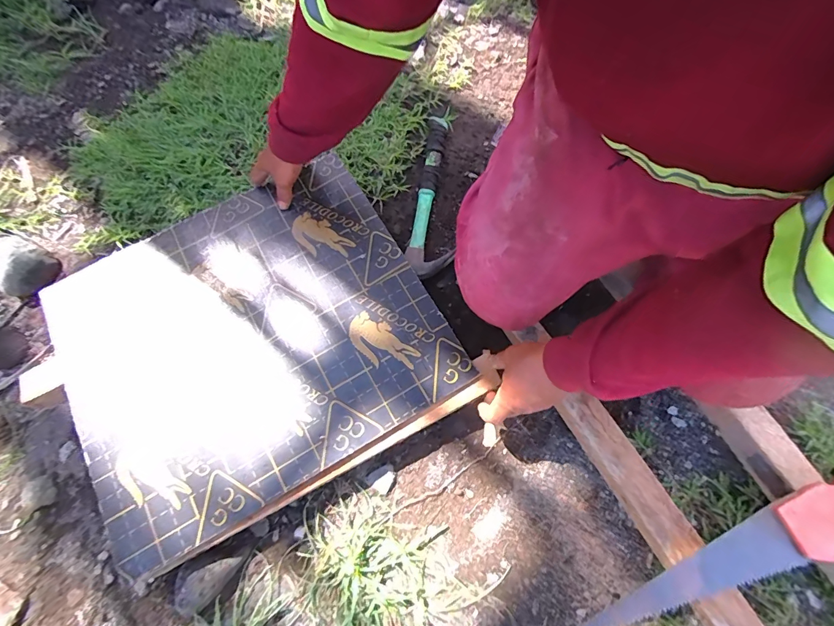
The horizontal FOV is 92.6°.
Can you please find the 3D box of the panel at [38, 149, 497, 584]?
[{"bbox_3d":[-0.227,0.035,0.558,0.480,0.029,0.455,-30,76,-8],"label":"panel"}]

